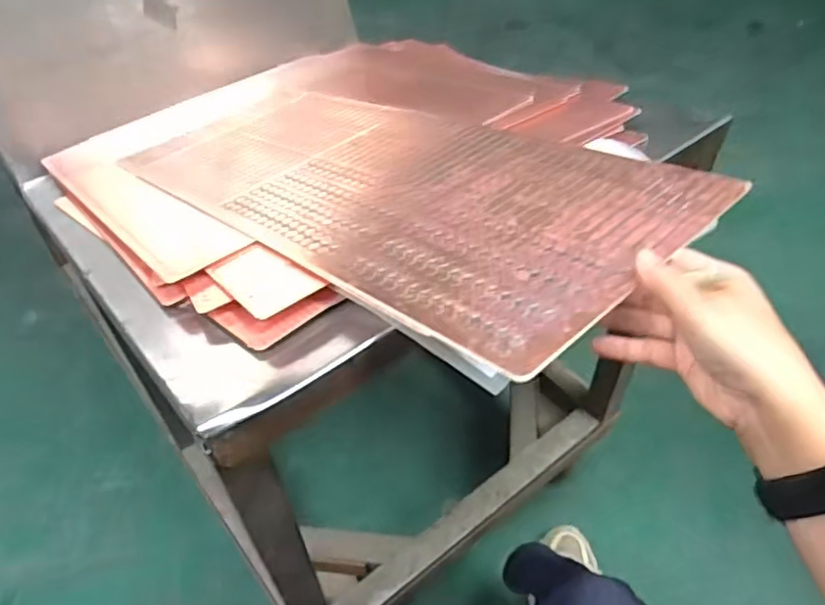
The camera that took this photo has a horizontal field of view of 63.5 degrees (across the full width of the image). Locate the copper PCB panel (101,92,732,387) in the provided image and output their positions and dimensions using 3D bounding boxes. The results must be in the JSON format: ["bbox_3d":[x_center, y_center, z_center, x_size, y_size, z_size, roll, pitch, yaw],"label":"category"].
[{"bbox_3d":[-0.044,-0.120,0.615,0.243,0.009,0.586,-35,40,-27],"label":"copper PCB panel"}]

